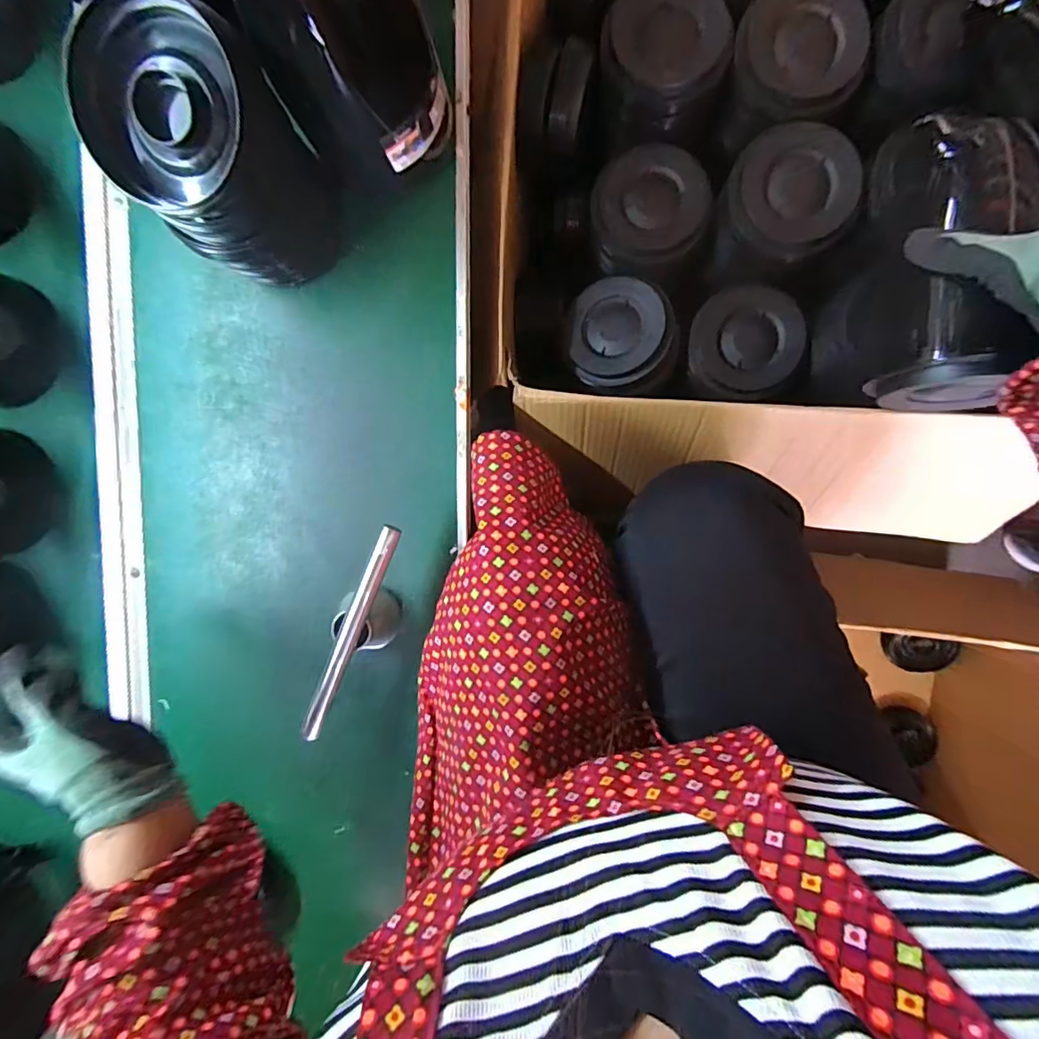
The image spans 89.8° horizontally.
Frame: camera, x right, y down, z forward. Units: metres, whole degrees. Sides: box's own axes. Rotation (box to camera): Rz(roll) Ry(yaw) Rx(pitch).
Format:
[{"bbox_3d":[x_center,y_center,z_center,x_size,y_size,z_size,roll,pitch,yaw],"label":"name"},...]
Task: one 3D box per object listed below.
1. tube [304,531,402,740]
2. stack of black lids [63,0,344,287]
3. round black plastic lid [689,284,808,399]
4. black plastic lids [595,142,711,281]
[{"bbox_3d":[-0.149,0.100,0.456,0.016,0.013,0.201,23,96,3],"label":"tube"},{"bbox_3d":[-0.232,-0.275,0.409,0.115,0.173,0.112,7,95,5],"label":"stack of black lids"},{"bbox_3d":[0.243,-0.191,0.560,0.112,0.022,0.111,0,94,5],"label":"round black plastic lid"},{"bbox_3d":[0.136,-0.321,0.565,0.121,0.061,0.125,0,94,5],"label":"black plastic lids"}]

